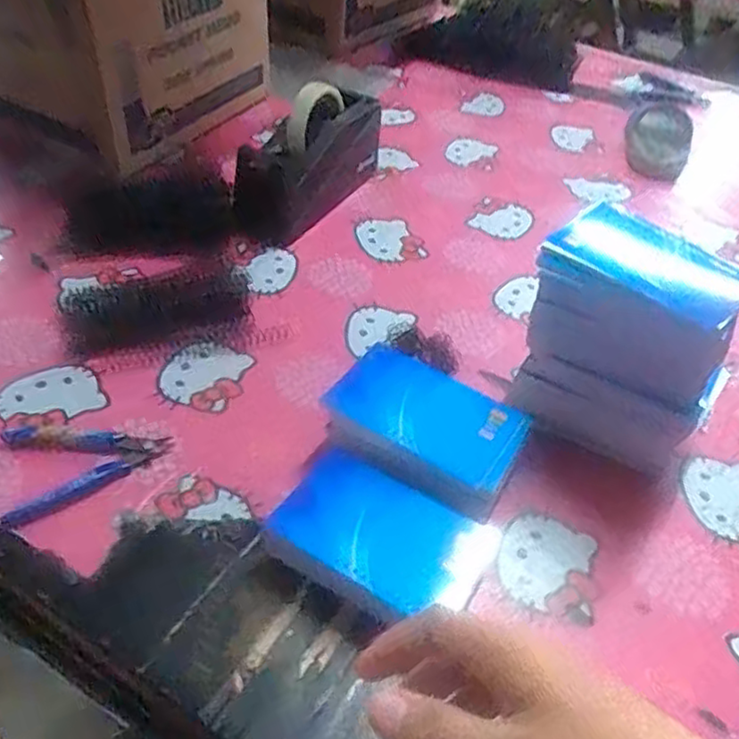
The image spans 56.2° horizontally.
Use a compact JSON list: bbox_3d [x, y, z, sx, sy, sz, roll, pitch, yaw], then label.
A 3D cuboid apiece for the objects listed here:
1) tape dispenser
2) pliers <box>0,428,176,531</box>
[{"bbox_3d":[-0.066,-0.235,0.761,0.074,0.113,0.212,27,46,21],"label":"tape dispenser"},{"bbox_3d":[-0.223,0.059,0.520,0.122,0.010,0.086,-27,52,-31],"label":"pliers"}]

